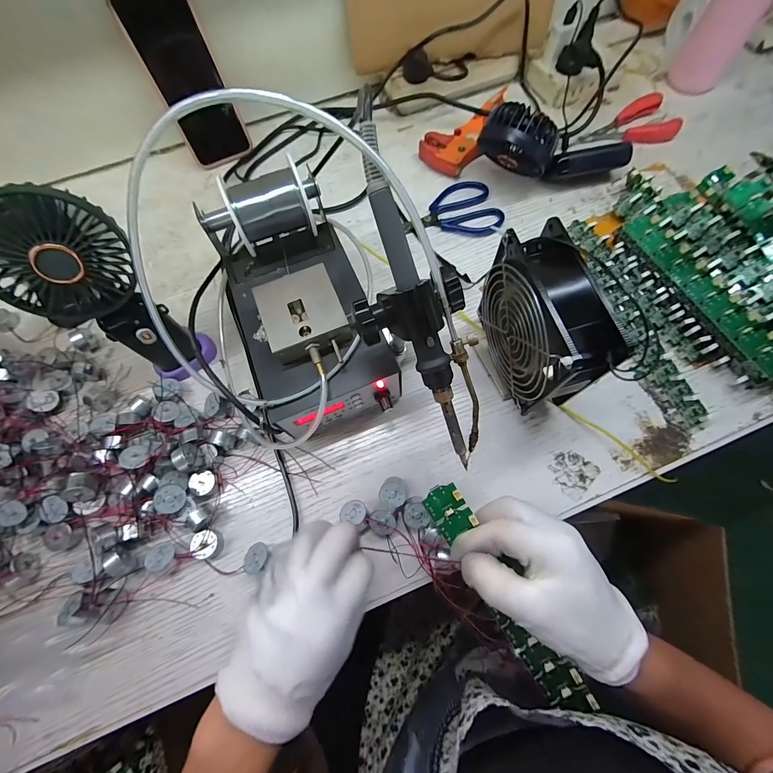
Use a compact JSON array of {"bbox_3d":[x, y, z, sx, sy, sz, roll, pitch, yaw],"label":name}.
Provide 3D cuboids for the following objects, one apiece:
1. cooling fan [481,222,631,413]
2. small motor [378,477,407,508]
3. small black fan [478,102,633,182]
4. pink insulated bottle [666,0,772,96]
[{"bbox_3d":[0.123,-0.046,0.286,0.047,0.129,0.116,-14,71,-3],"label":"cooling fan"},{"bbox_3d":[0.007,0.094,0.301,0.023,0.018,0.024,-1,71,2],"label":"small motor"},{"bbox_3d":[0.202,-0.279,0.402,0.179,0.067,0.056,4,71,-11],"label":"small black fan"},{"bbox_3d":[0.443,-0.483,0.432,0.078,0.134,0.069,39,76,14],"label":"pink insulated bottle"}]

